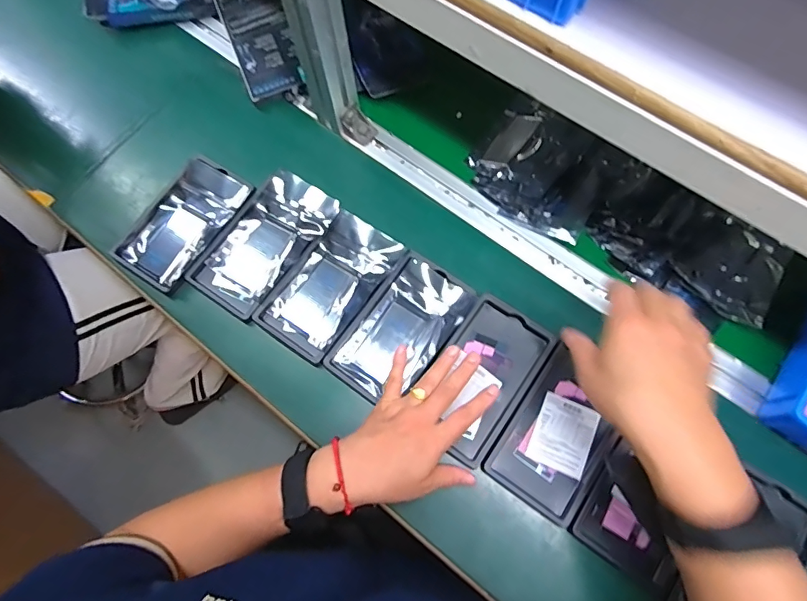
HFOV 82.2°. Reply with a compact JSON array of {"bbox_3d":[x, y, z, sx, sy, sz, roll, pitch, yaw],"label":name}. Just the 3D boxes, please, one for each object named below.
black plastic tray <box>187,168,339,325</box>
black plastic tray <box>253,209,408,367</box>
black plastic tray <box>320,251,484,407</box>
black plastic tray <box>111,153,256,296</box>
[{"bbox_3d":[-0.158,-0.068,0.527,0.095,0.019,0.170,35,74,12],"label":"black plastic tray"},{"bbox_3d":[-0.079,-0.018,0.510,0.093,0.017,0.159,36,75,12],"label":"black plastic tray"},{"bbox_3d":[-0.001,0.030,0.493,0.092,0.013,0.159,35,74,12],"label":"black plastic tray"},{"bbox_3d":[-0.256,-0.092,0.540,0.094,0.014,0.158,32,74,11],"label":"black plastic tray"}]

